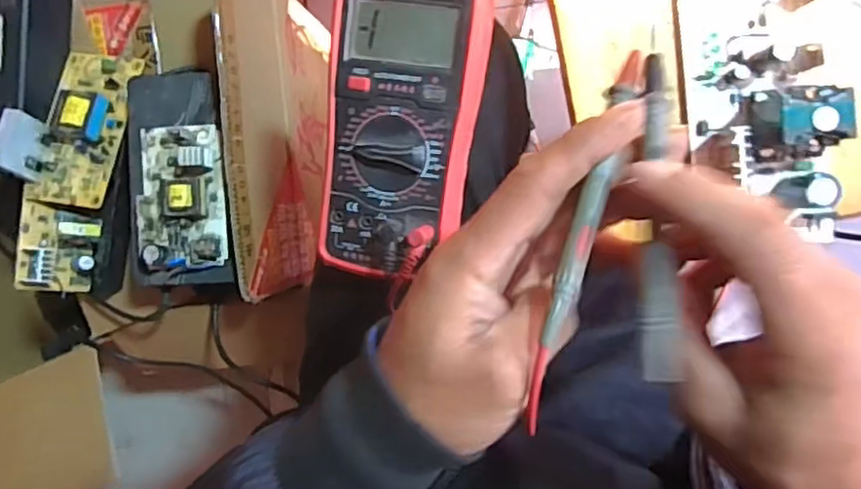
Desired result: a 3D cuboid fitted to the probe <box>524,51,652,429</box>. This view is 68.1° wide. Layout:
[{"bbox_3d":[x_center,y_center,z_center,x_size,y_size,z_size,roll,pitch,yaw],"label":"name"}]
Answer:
[{"bbox_3d":[0.060,-0.006,0.243,0.011,0.007,0.155,19,77,4],"label":"probe"}]

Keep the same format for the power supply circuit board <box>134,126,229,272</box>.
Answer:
[{"bbox_3d":[-0.219,-0.040,0.554,0.069,0.043,0.126,-7,93,6],"label":"power supply circuit board"}]

